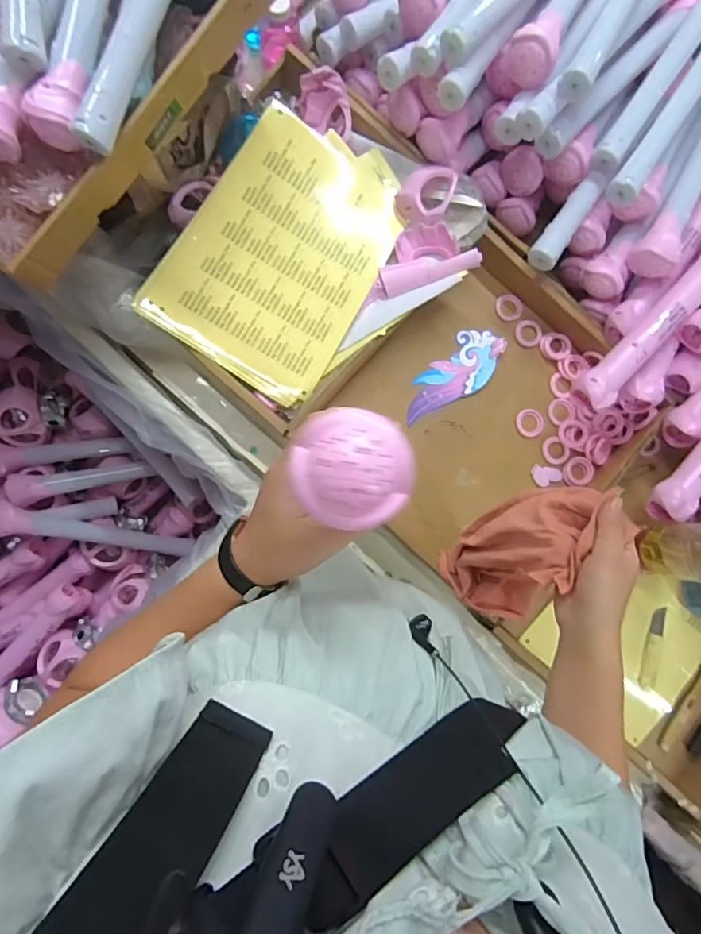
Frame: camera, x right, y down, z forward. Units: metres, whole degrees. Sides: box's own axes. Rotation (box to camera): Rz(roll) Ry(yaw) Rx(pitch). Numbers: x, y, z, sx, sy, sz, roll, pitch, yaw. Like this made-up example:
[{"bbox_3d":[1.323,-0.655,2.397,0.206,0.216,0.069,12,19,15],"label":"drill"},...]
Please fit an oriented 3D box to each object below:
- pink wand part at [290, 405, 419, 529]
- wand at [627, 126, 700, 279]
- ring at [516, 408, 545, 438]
[{"bbox_3d":[0.002,0.000,0.220,0.052,0.013,0.052,-11,86,-4],"label":"pink wand part"},{"bbox_3d":[0.420,-0.363,0.584,0.051,0.054,0.301,28,84,-1],"label":"wand"},{"bbox_3d":[0.243,-0.059,0.669,0.038,0.004,0.038,0,85,-4],"label":"ring"}]

